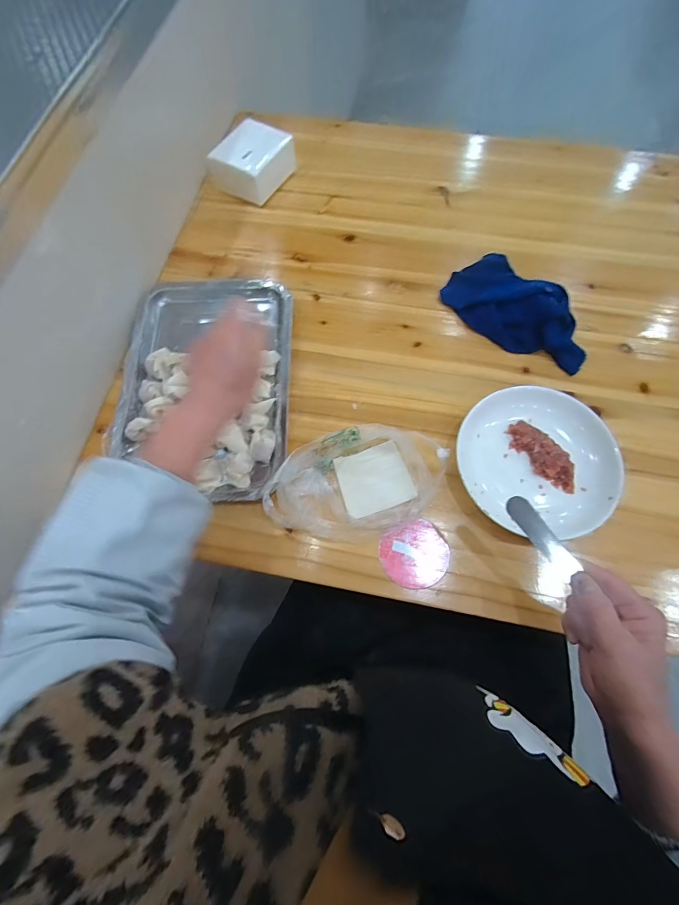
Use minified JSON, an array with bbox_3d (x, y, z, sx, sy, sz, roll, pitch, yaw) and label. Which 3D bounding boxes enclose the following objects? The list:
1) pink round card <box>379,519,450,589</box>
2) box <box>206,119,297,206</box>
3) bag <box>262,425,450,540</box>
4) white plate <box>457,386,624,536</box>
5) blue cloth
[{"bbox_3d":[0.083,0.111,0.419,0.073,0.009,0.067,0,69,1],"label":"pink round card"},{"bbox_3d":[-0.134,-0.449,0.597,0.088,0.055,0.117,25,72,10],"label":"box"},{"bbox_3d":[0.019,0.034,0.430,0.194,0.039,0.111,-16,70,-5],"label":"bag"},{"bbox_3d":[0.222,0.010,0.438,0.166,0.029,0.174,0,69,1],"label":"white plate"},{"bbox_3d":[0.235,-0.185,0.501,0.103,0.045,0.204,-37,73,-12],"label":"blue cloth"}]

